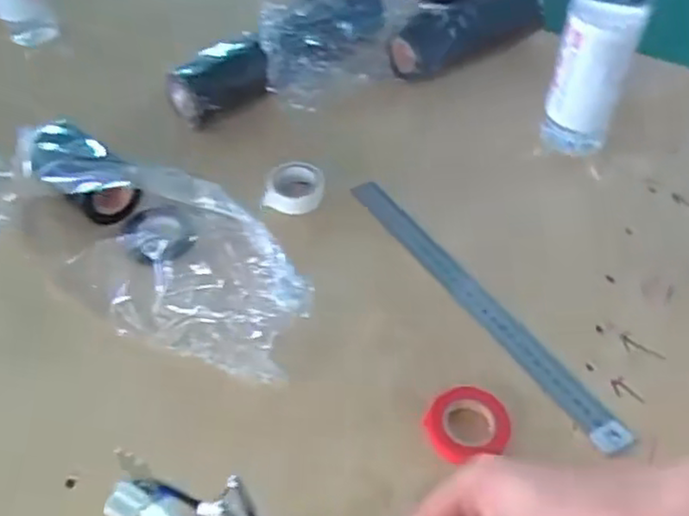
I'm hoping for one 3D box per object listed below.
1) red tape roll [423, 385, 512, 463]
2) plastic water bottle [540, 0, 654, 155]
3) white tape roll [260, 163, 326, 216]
[{"bbox_3d":[0.087,0.117,0.490,0.060,0.020,0.053,-16,49,-12],"label":"red tape roll"},{"bbox_3d":[0.234,-0.198,0.631,0.068,0.220,0.071,14,50,14],"label":"plastic water bottle"},{"bbox_3d":[-0.047,-0.065,0.650,0.053,0.028,0.051,9,49,9],"label":"white tape roll"}]

